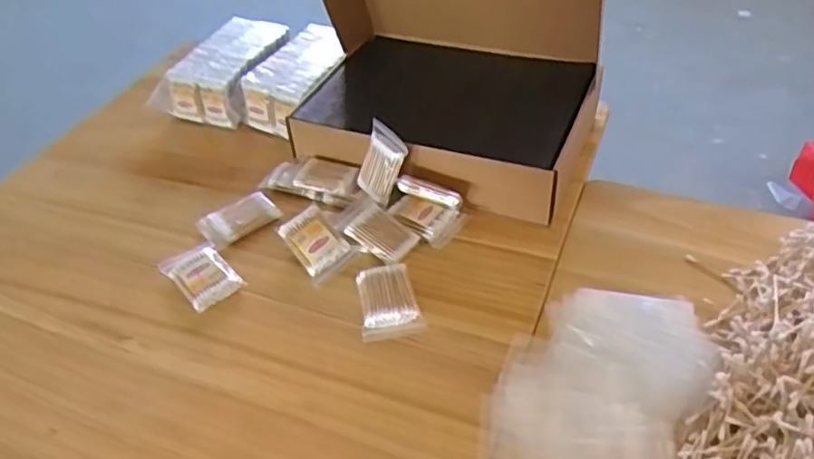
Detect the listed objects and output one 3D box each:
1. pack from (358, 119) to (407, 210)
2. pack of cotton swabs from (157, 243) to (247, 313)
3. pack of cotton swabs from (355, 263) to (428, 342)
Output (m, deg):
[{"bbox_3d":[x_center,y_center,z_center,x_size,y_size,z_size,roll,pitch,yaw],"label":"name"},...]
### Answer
[{"bbox_3d":[-0.033,-0.080,0.779,0.058,0.087,0.010,38,34,24],"label":"pack"},{"bbox_3d":[-0.237,0.051,0.736,0.061,0.019,0.096,-35,50,-27],"label":"pack of cotton swabs"},{"bbox_3d":[-0.022,0.076,0.686,0.061,0.010,0.094,-12,44,-6],"label":"pack of cotton swabs"}]

